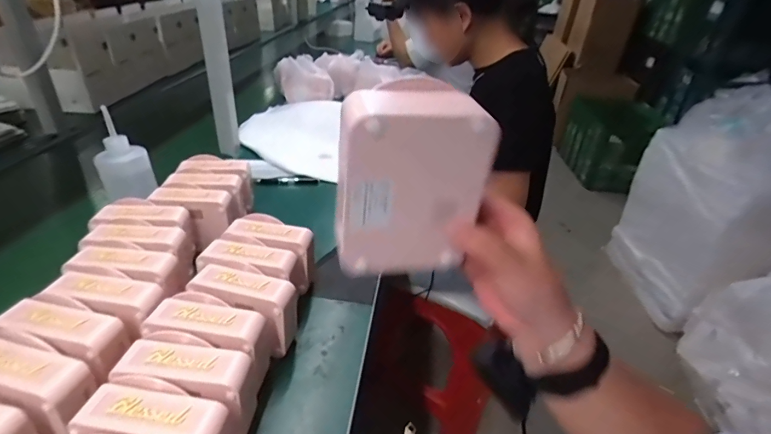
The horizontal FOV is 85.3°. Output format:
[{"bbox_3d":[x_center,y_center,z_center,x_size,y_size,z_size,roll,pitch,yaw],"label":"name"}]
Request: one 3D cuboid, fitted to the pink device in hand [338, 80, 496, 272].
[{"bbox_3d":[0.018,-0.023,0.296,0.098,0.132,0.052,1,33,-6],"label":"pink device in hand"}]

